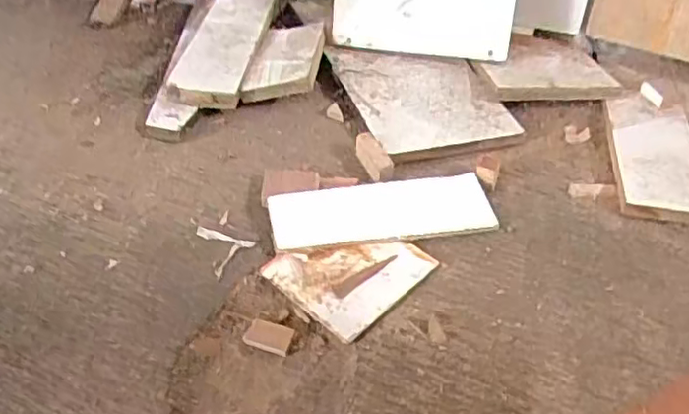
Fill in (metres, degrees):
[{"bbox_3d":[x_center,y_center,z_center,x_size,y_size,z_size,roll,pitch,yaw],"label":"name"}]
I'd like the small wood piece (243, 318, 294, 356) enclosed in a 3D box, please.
[{"bbox_3d":[-0.069,0.118,0.585,0.042,0.006,0.027,15,43,13],"label":"small wood piece"}]

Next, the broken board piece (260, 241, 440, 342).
[{"bbox_3d":[0.007,0.060,0.639,0.120,0.010,0.133,34,50,30],"label":"broken board piece"}]

